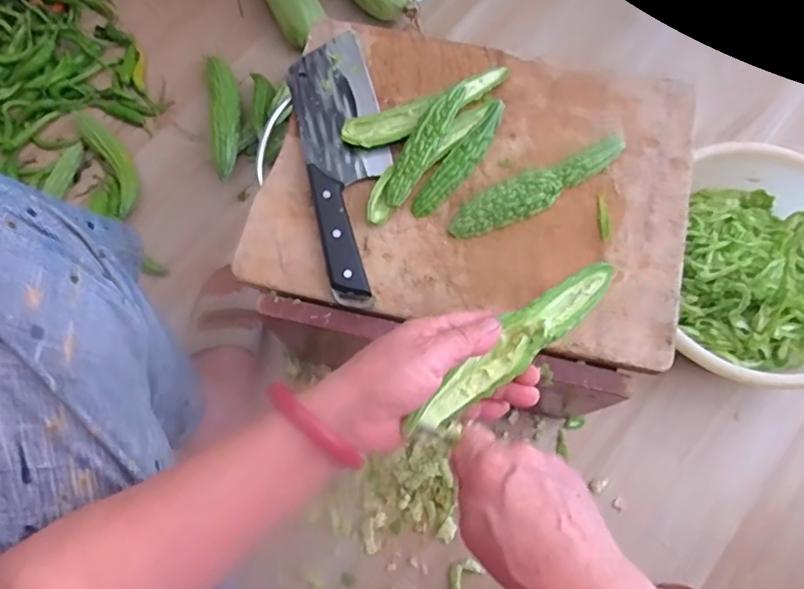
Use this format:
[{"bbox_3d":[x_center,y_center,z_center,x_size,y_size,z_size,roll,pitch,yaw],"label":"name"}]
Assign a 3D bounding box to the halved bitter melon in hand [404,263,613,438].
[{"bbox_3d":[0.078,0.032,0.391,0.172,0.025,0.030,-38,78,-11],"label":"halved bitter melon in hand"}]

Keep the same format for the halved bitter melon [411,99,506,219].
[{"bbox_3d":[0.056,-0.126,0.548,0.027,0.015,0.134,37,76,11],"label":"halved bitter melon"}]

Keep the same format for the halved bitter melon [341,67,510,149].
[{"bbox_3d":[0.026,-0.180,0.559,0.173,0.019,0.032,-25,74,-7],"label":"halved bitter melon"}]

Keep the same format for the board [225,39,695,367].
[{"bbox_3d":[0.068,-0.107,0.547,0.389,0.025,0.281,12,76,4],"label":"board"}]

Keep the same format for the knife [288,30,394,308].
[{"bbox_3d":[-0.052,-0.129,0.548,0.079,0.021,0.279,-13,73,-4],"label":"knife"}]

